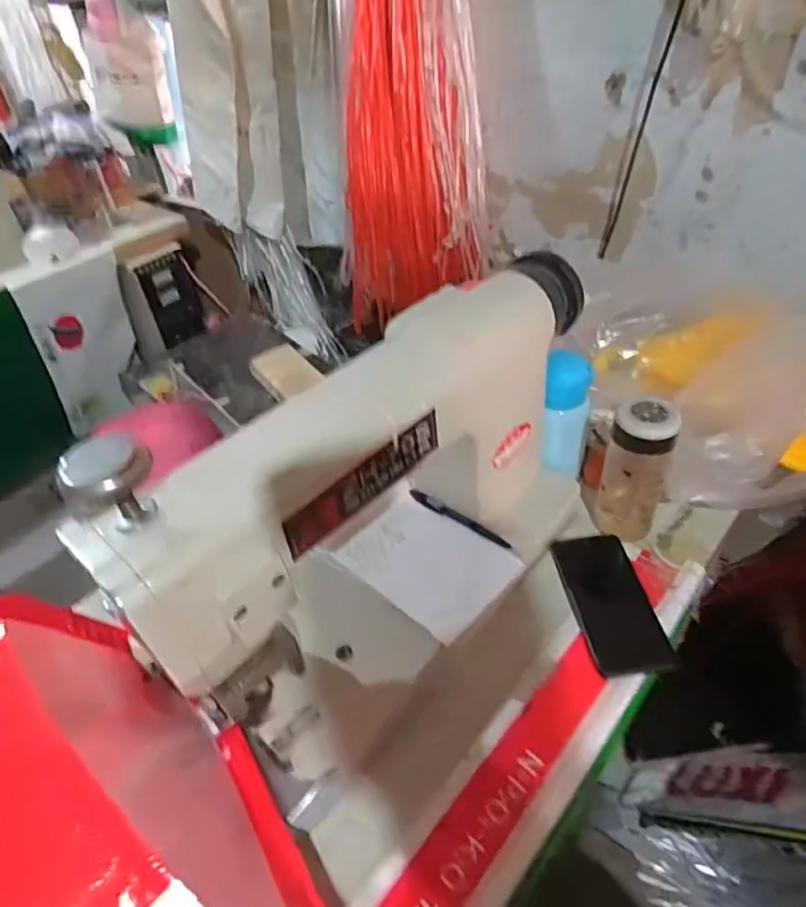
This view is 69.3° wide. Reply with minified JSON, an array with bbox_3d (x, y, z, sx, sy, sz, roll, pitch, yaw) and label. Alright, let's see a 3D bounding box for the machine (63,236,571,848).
[{"bbox_3d":[0.018,0.050,0.556,0.210,0.280,0.513,30,54,31],"label":"machine"}]

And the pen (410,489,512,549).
[{"bbox_3d":[0.062,0.075,0.665,0.133,0.013,0.013,27,52,28],"label":"pen"}]

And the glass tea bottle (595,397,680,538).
[{"bbox_3d":[0.261,0.021,0.657,0.070,0.167,0.056,18,48,22],"label":"glass tea bottle"}]

